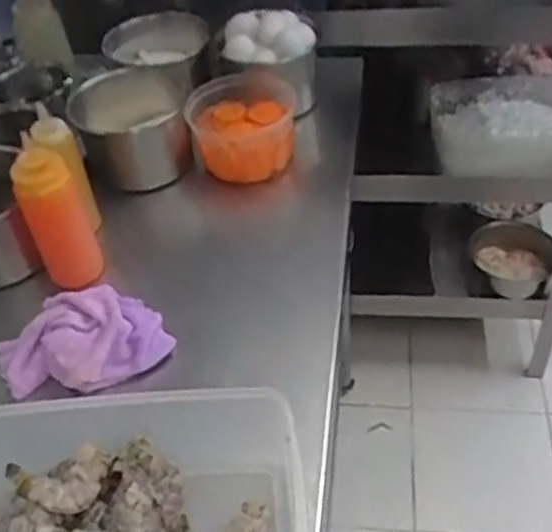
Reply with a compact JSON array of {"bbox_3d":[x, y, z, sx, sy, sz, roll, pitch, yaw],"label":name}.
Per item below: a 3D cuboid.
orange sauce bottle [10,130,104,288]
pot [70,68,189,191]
[{"bbox_3d":[-0.242,-0.056,0.812,0.064,0.164,0.057,-1,45,5],"label":"orange sauce bottle"},{"bbox_3d":[-0.192,-0.191,0.969,0.149,0.093,0.147,-11,45,-6],"label":"pot"}]

